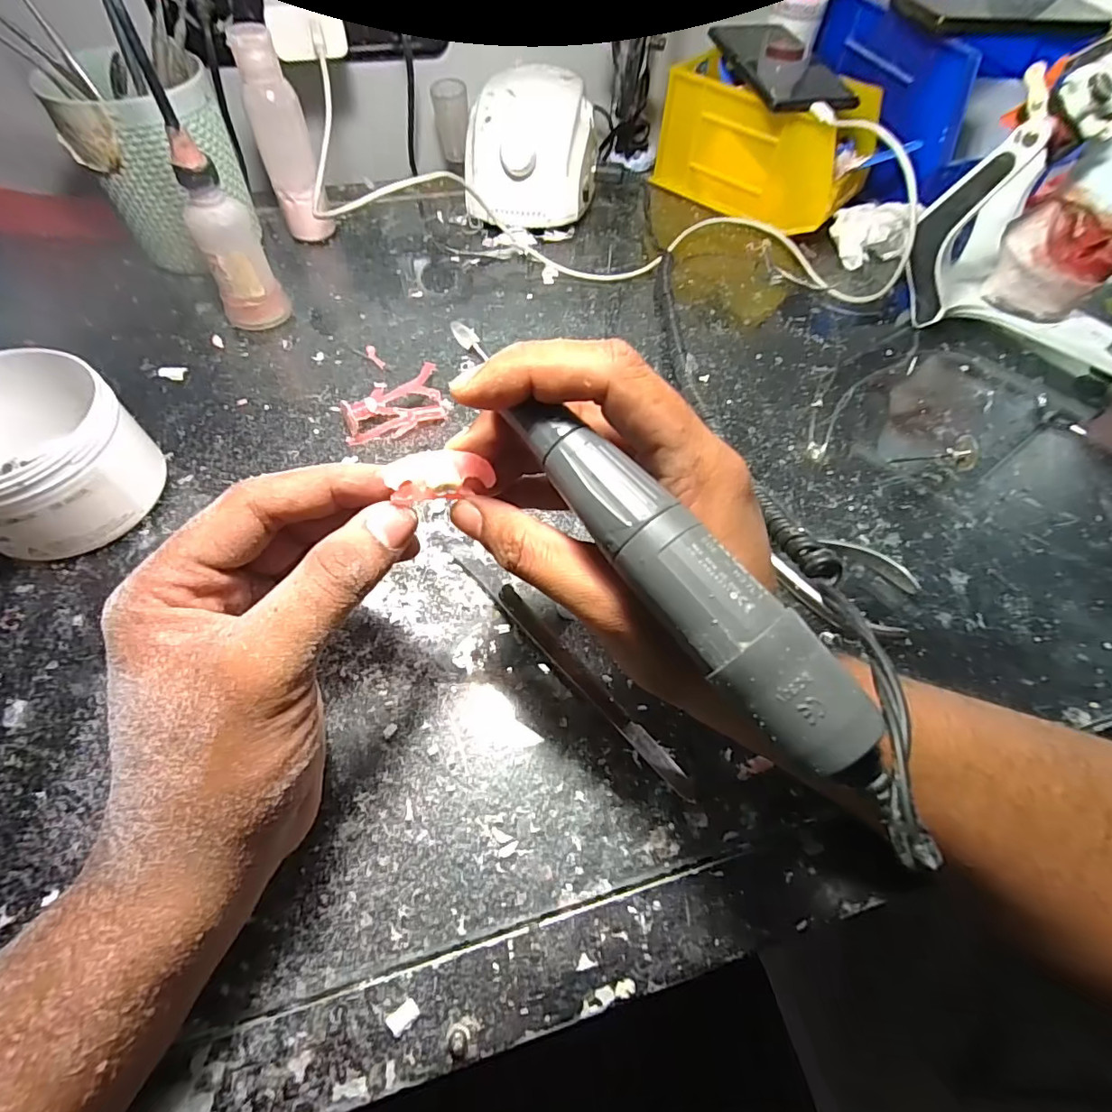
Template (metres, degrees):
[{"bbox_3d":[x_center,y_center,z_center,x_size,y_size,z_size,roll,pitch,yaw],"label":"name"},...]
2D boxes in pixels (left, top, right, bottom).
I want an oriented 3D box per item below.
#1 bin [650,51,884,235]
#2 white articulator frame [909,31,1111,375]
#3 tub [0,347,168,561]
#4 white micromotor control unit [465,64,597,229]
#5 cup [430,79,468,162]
[{"bbox_3d":[0.185,-0.367,0.470,0.172,0.090,0.094,35,63,17],"label":"bin"},{"bbox_3d":[0.356,-0.211,0.349,0.148,0.151,0.162,-36,67,-22],"label":"white articulator frame"},{"bbox_3d":[-0.262,-0.049,0.267,0.103,0.065,0.087,22,60,10],"label":"tub"},{"bbox_3d":[-0.020,-0.348,0.454,0.107,0.078,0.127,2,59,-2],"label":"white micromotor control unit"},{"bbox_3d":[-0.092,-0.384,0.464,0.028,0.052,0.028,1,59,-2],"label":"cup"}]

